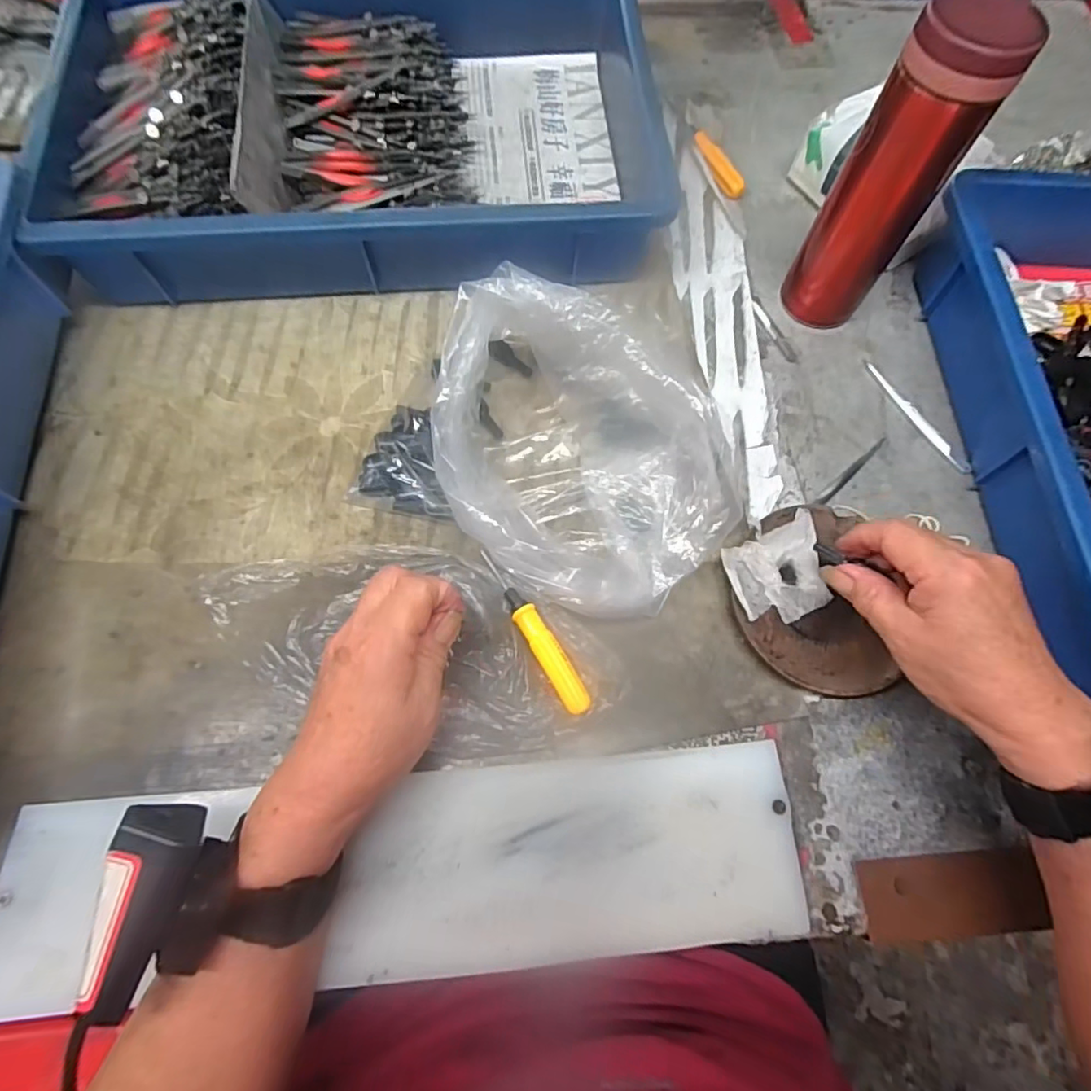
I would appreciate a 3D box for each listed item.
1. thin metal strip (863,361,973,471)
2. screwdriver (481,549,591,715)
[{"bbox_3d":[0.273,-0.096,0.432,0.011,0.006,0.109,-22,72,-10],"label":"thin metal strip"},{"bbox_3d":[-0.007,0.049,0.347,0.016,0.012,0.108,-30,73,-12],"label":"screwdriver"}]

